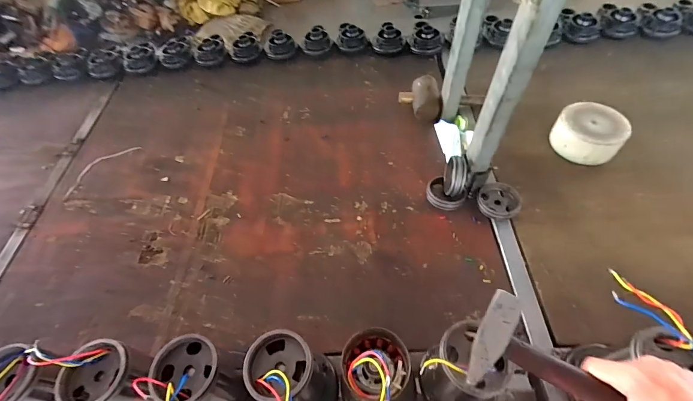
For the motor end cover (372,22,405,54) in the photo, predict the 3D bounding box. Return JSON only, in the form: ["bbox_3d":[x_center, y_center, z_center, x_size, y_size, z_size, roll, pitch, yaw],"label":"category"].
[{"bbox_3d":[0.146,-0.561,1.168,0.115,0.066,0.102,-1,53,5],"label":"motor end cover"}]

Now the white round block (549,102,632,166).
[{"bbox_3d":[0.592,-0.159,0.830,0.139,0.093,0.147,-3,53,4],"label":"white round block"}]

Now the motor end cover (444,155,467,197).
[{"bbox_3d":[0.244,-0.050,0.755,0.046,0.096,0.088,12,56,13],"label":"motor end cover"}]

